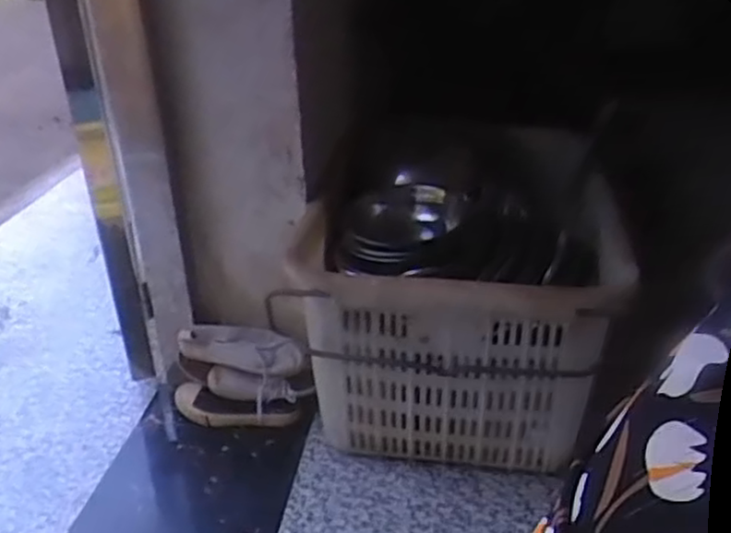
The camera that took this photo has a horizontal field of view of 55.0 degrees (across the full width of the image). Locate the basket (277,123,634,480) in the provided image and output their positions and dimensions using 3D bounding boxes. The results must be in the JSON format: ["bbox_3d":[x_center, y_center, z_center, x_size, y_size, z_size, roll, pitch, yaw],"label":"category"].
[{"bbox_3d":[0.151,0.086,1.153,0.466,0.365,0.388,2,29,4],"label":"basket"}]

